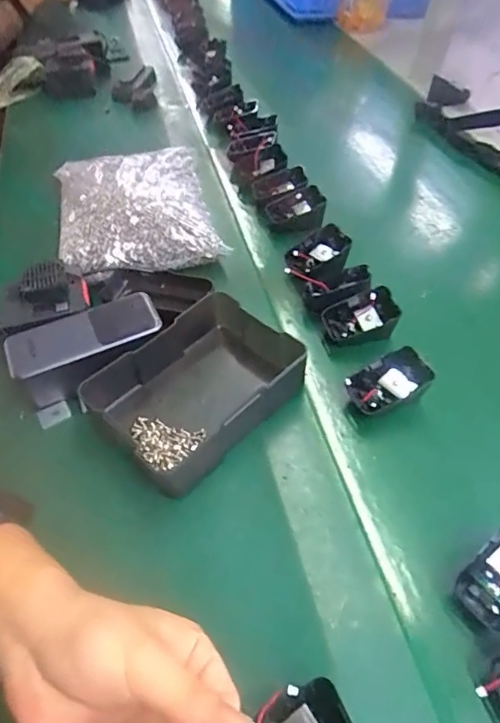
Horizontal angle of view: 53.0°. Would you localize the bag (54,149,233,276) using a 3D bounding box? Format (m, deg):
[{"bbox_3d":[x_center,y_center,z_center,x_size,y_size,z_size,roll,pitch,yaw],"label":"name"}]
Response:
[{"bbox_3d":[-0.136,-0.188,0.587,0.169,0.048,0.230,-12,49,-11],"label":"bag"}]

